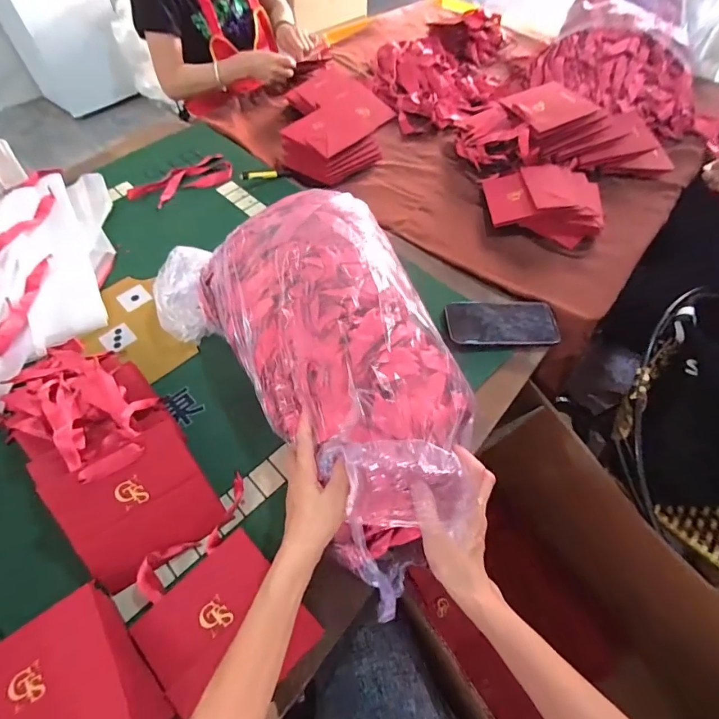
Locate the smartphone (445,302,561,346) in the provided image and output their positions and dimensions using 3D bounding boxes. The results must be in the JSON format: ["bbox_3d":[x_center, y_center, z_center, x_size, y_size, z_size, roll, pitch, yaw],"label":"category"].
[{"bbox_3d":[0.215,-0.056,0.639,0.164,0.011,0.085,-1,56,0],"label":"smartphone"}]

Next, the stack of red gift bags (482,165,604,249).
[{"bbox_3d":[0.334,-0.292,0.777,0.209,0.047,0.162,14,57,10],"label":"stack of red gift bags"}]

